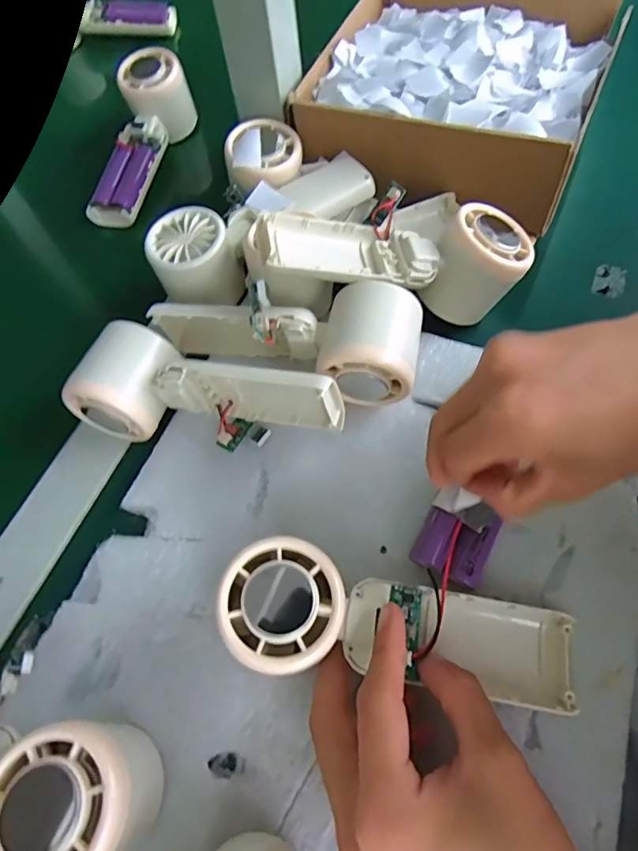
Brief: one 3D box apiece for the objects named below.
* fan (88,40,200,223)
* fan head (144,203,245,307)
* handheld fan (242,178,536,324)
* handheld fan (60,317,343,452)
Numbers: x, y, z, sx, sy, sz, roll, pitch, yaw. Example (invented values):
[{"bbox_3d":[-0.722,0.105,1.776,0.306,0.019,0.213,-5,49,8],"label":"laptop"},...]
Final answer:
[{"bbox_3d":[-0.159,-0.247,0.448,0.048,0.050,0.160,13,79,10],"label":"fan"},{"bbox_3d":[-0.084,-0.110,0.345,0.054,0.047,0.057,-2,63,3],"label":"fan head"},{"bbox_3d":[0.045,-0.105,0.309,0.164,0.054,0.060,3,62,-9],"label":"handheld fan"},{"bbox_3d":[-0.065,-0.016,0.293,0.159,0.053,0.060,13,64,11],"label":"handheld fan"}]

